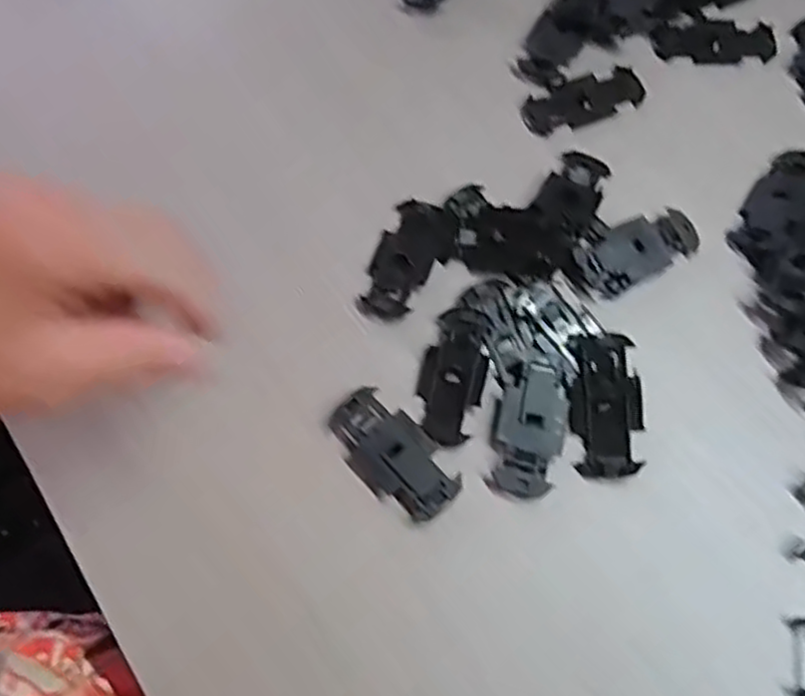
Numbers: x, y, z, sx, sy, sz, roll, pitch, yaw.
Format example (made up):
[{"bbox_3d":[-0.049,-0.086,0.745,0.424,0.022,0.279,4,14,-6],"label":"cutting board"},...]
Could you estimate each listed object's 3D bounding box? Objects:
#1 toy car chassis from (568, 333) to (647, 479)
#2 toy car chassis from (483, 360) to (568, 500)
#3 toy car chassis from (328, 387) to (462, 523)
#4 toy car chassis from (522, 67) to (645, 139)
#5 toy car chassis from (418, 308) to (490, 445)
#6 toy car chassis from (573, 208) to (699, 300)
[{"bbox_3d":[0.092,0.026,0.323,0.031,0.007,0.065,2,72,1],"label":"toy car chassis"},{"bbox_3d":[0.056,0.036,0.320,0.032,0.007,0.059,9,72,3],"label":"toy car chassis"},{"bbox_3d":[-0.004,0.047,0.317,0.033,0.008,0.063,-42,76,-13],"label":"toy car chassis"},{"bbox_3d":[0.098,-0.133,0.389,0.067,0.004,0.027,-23,73,-7],"label":"toy car chassis"},{"bbox_3d":[0.024,0.011,0.329,0.028,0.006,0.064,15,72,5],"label":"toy car chassis"},{"bbox_3d":[0.115,-0.048,0.351,0.063,0.008,0.029,-26,74,-8],"label":"toy car chassis"}]

